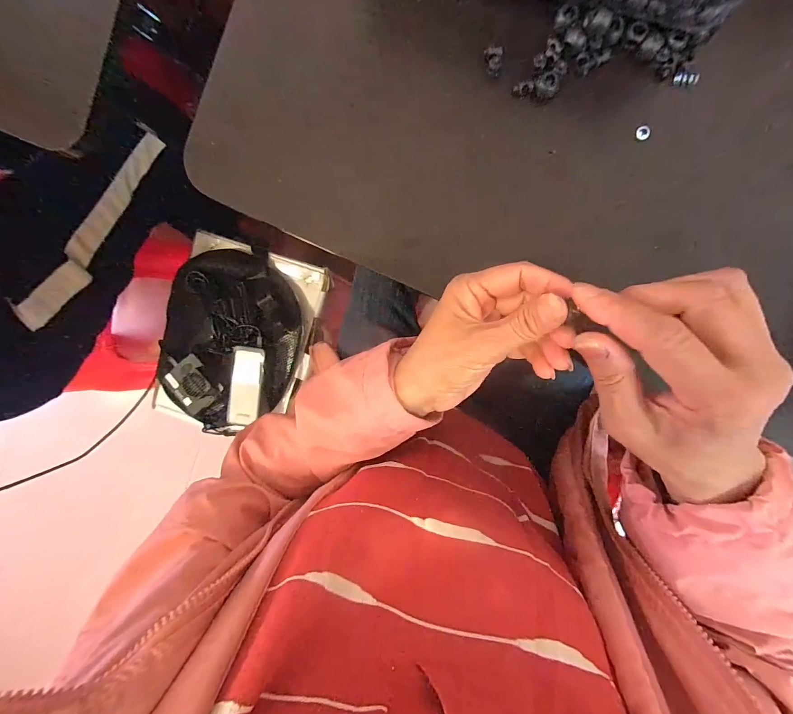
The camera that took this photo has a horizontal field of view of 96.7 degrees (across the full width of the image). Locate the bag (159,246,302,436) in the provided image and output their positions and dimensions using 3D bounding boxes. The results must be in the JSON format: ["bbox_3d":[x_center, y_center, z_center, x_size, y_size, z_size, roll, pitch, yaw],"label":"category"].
[{"bbox_3d":[-0.277,-0.020,0.577,0.226,0.052,0.308,15,97,3],"label":"bag"}]

